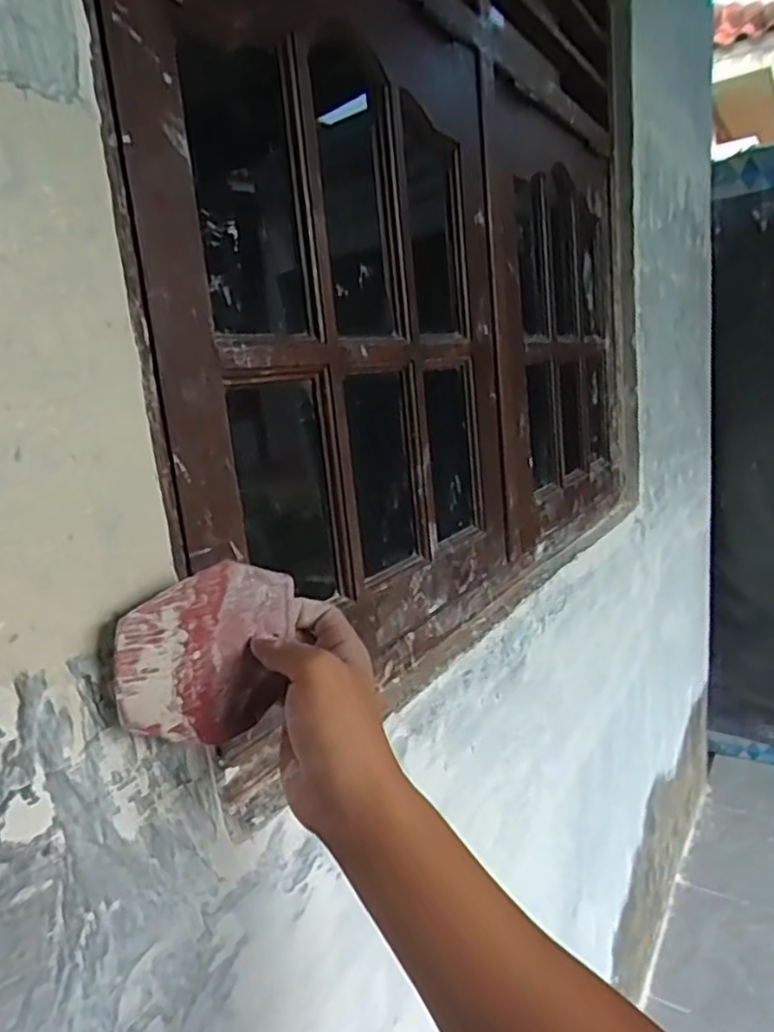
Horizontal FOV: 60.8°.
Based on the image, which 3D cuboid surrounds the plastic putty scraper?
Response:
[{"bbox_3d":[-0.095,0.076,0.362,0.100,0.091,0.004,-13,13,-36],"label":"plastic putty scraper"}]

